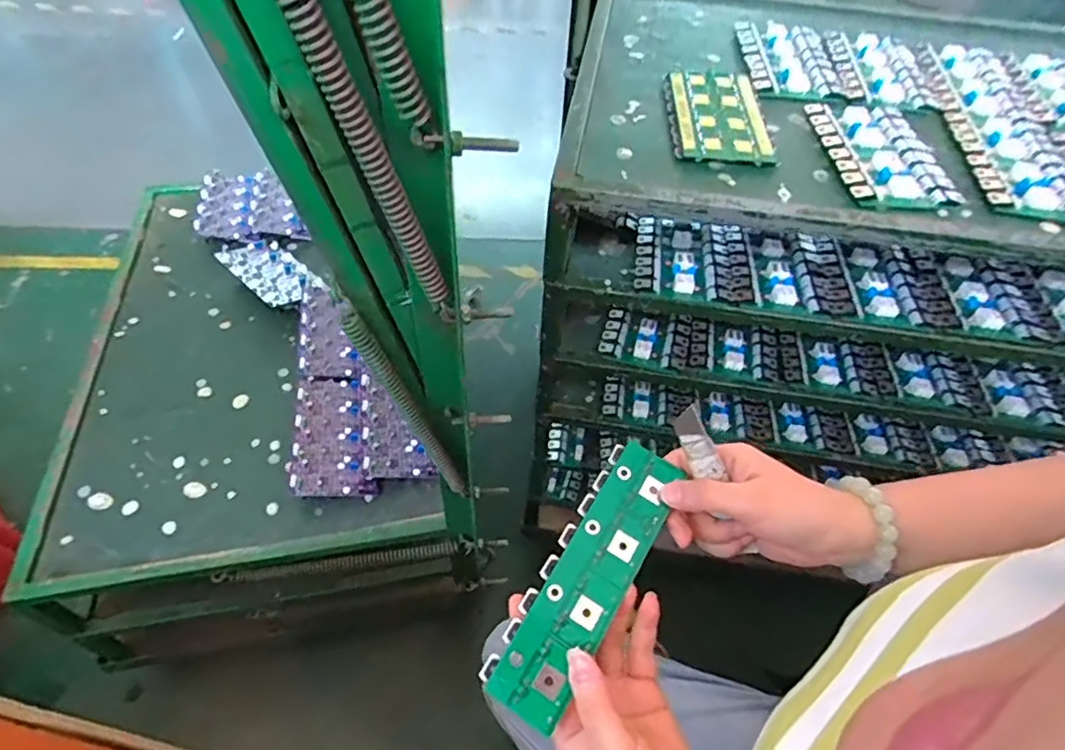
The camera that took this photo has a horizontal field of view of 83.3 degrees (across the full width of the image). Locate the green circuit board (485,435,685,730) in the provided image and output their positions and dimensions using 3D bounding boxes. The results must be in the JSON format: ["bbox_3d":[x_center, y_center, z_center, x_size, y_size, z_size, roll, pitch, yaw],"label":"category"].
[{"bbox_3d":[0.036,0.124,0.381,0.051,0.010,0.179,28,64,17],"label":"green circuit board"}]

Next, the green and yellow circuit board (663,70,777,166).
[{"bbox_3d":[0.195,-0.283,0.640,0.097,0.012,0.182,5,51,0],"label":"green and yellow circuit board"}]

